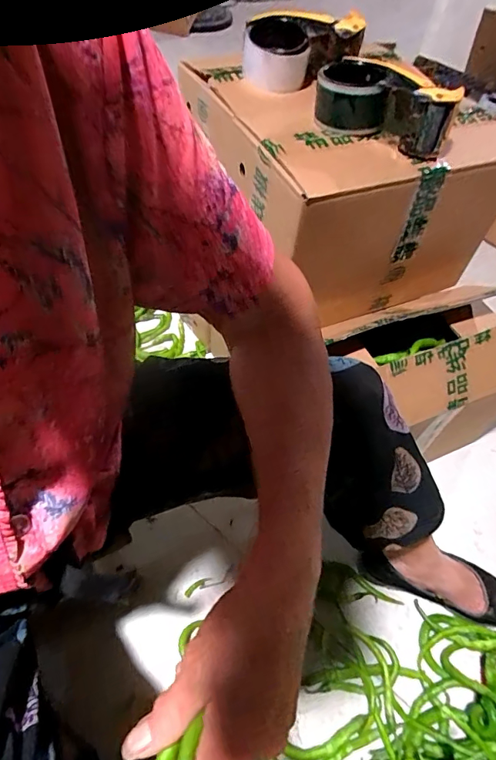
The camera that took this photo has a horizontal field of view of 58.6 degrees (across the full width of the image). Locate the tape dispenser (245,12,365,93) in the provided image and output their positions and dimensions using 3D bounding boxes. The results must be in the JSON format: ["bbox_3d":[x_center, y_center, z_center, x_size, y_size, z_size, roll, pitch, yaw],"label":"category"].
[{"bbox_3d":[0.072,-0.458,0.616,0.159,0.072,0.089,-24,59,-20],"label":"tape dispenser"}]

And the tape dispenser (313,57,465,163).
[{"bbox_3d":[0.157,-0.323,0.525,0.167,0.062,0.071,33,58,19],"label":"tape dispenser"}]

